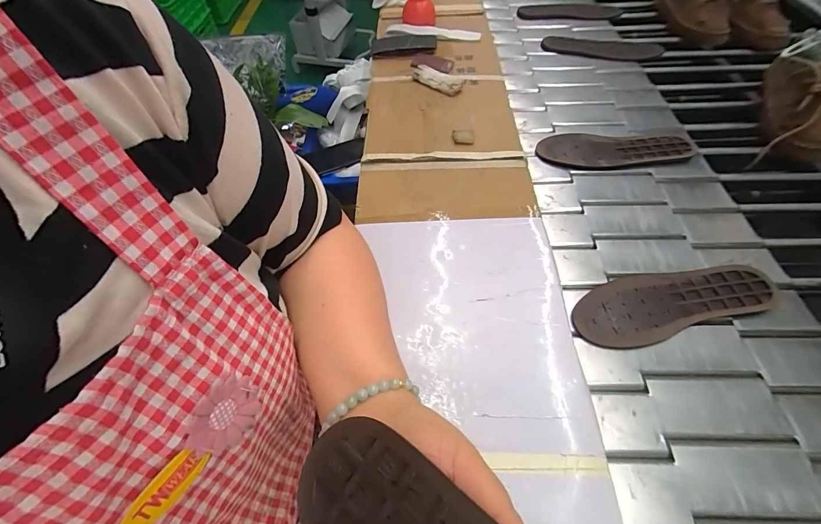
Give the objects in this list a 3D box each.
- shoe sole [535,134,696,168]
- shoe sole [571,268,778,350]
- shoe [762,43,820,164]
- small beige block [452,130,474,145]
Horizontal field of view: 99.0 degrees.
[{"bbox_3d":[0.340,-0.186,0.586,0.244,0.011,0.079,2,57,3],"label":"shoe sole"},{"bbox_3d":[0.321,0.046,0.430,0.252,0.012,0.080,-14,58,-7],"label":"shoe sole"},{"bbox_3d":[0.655,-0.271,0.580,0.086,0.091,0.234,19,60,13],"label":"shoe"},{"bbox_3d":[0.083,-0.197,0.552,0.032,0.006,0.026,-3,57,0],"label":"small beige block"}]

